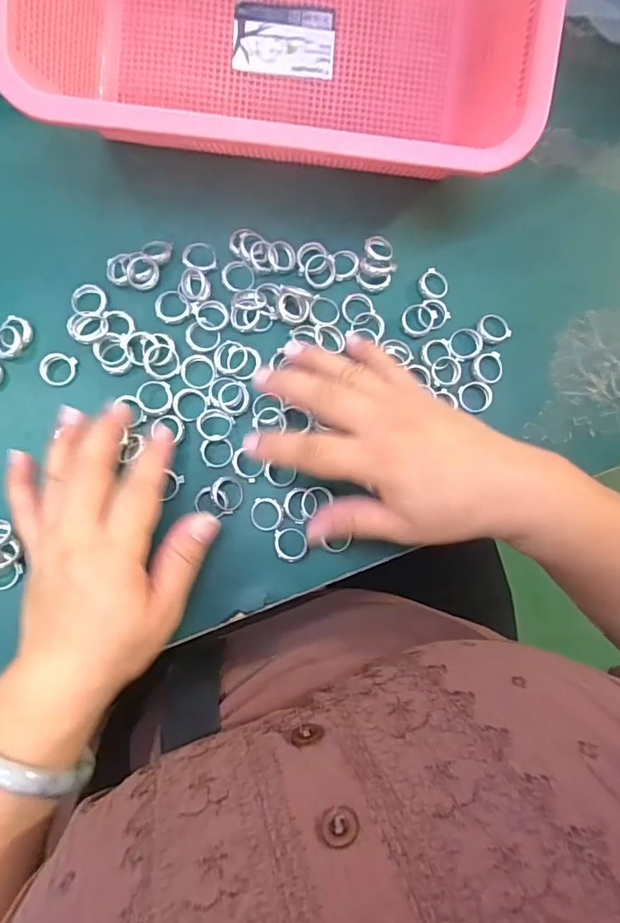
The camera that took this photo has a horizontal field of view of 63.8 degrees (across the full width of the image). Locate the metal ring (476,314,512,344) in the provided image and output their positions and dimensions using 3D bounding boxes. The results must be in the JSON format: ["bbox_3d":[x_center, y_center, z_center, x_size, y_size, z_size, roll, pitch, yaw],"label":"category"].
[{"bbox_3d":[0.121,-0.088,0.330,0.021,0.004,0.020,1,82,-4],"label":"metal ring"}]

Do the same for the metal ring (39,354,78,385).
[{"bbox_3d":[-0.156,-0.057,0.308,0.022,0.004,0.020,1,82,-4],"label":"metal ring"}]

